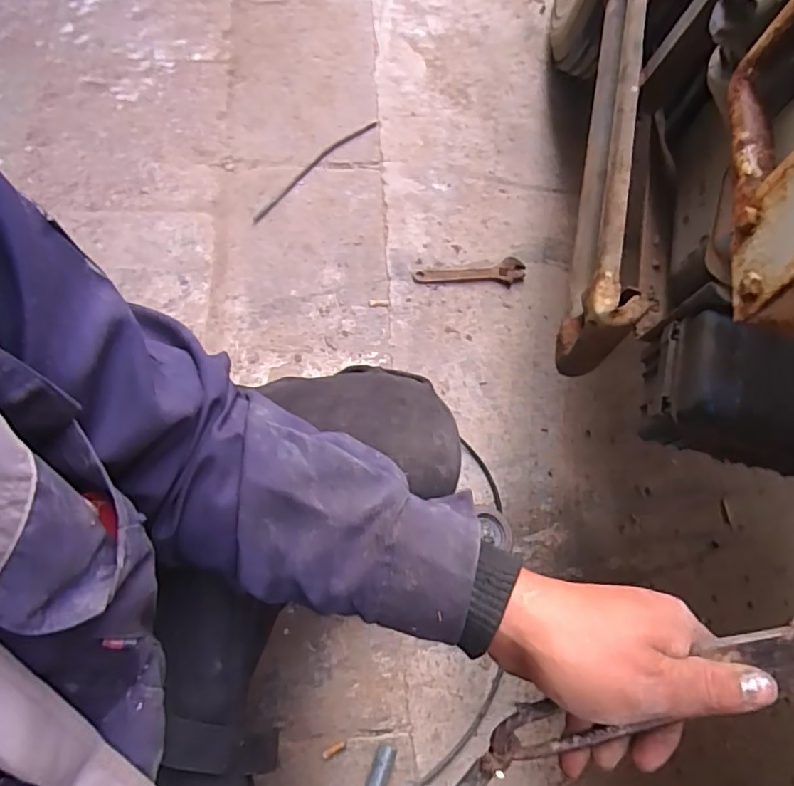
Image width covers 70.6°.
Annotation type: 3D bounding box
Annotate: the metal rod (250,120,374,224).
[{"bbox_3d":[-0.170,-0.464,1.150,0.032,0.008,0.357,40,73,12],"label":"metal rod"}]

